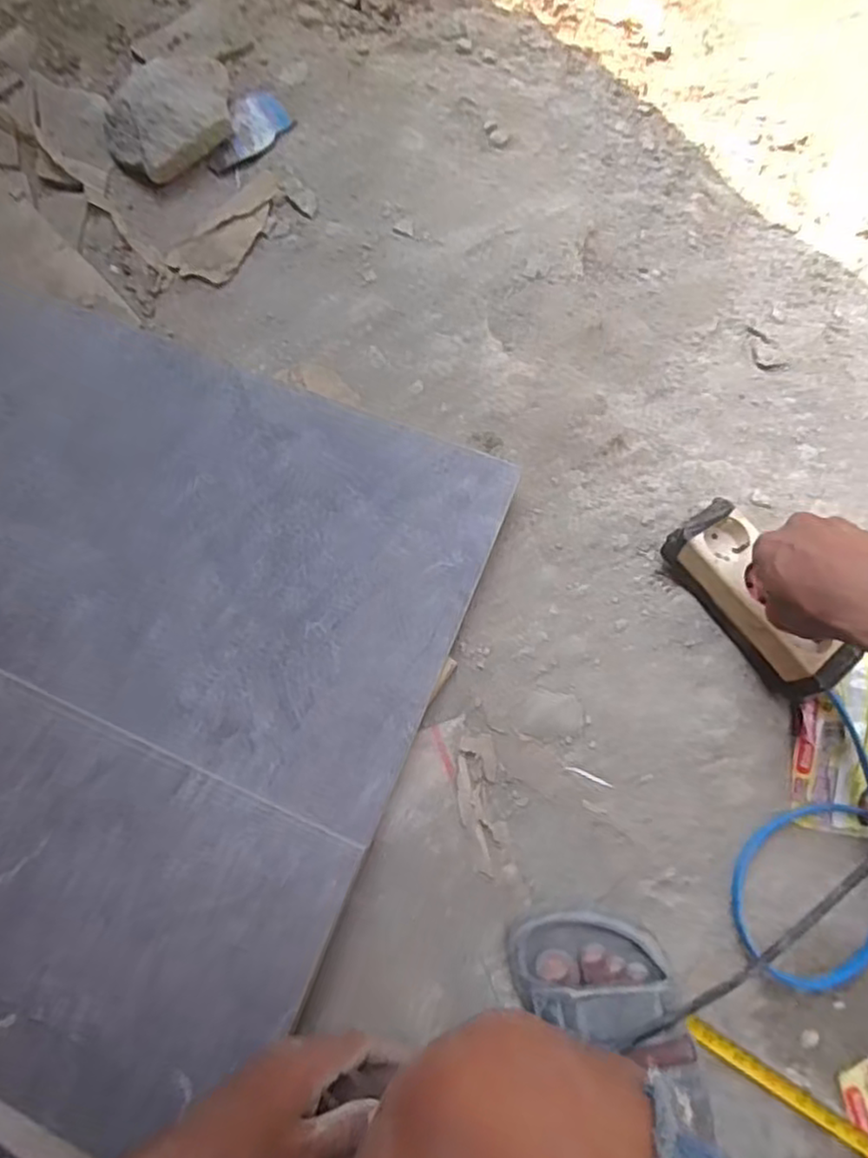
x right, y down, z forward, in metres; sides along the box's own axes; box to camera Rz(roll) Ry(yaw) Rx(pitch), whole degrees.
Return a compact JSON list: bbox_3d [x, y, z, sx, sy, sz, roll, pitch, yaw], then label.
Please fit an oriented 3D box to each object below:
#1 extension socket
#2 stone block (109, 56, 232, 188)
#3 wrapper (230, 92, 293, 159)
[{"bbox_3d":[0.246,0.017,0.526,0.064,0.038,0.155,-32,77,-5],"label":"extension socket"},{"bbox_3d":[-0.250,-0.448,0.657,0.135,0.051,0.081,-44,77,-9],"label":"stone block"},{"bbox_3d":[-0.180,-0.459,0.691,0.071,0.010,0.057,-41,81,-7],"label":"wrapper"}]

